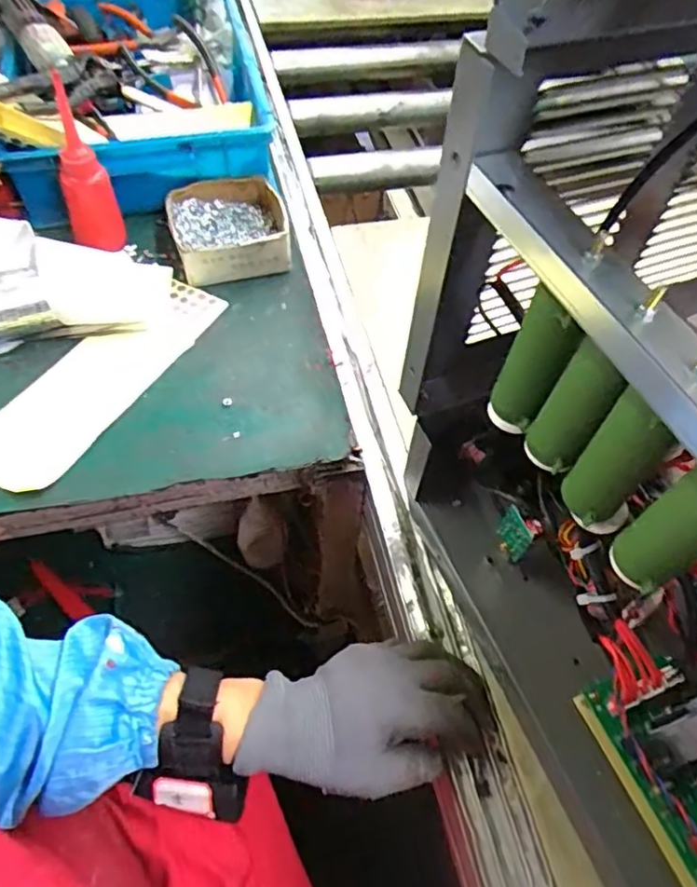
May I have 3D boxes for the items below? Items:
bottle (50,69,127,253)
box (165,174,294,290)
[{"bbox_3d":[-0.247,-0.243,0.589,0.045,0.150,0.038,31,60,18],"label":"bottle"},{"bbox_3d":[-0.122,-0.219,0.642,0.113,0.044,0.118,-15,57,-12],"label":"box"}]

